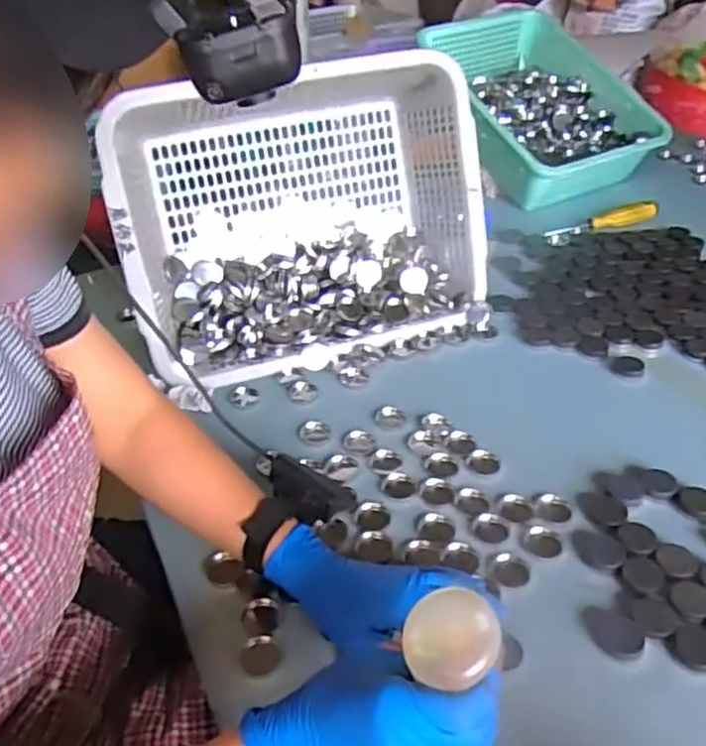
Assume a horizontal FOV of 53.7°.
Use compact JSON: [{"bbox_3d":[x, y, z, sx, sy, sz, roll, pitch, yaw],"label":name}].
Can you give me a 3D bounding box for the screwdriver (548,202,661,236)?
[{"bbox_3d":[0.383,-0.244,1.087,0.183,0.028,0.038,-10,38,-9],"label":"screwdriver"}]

